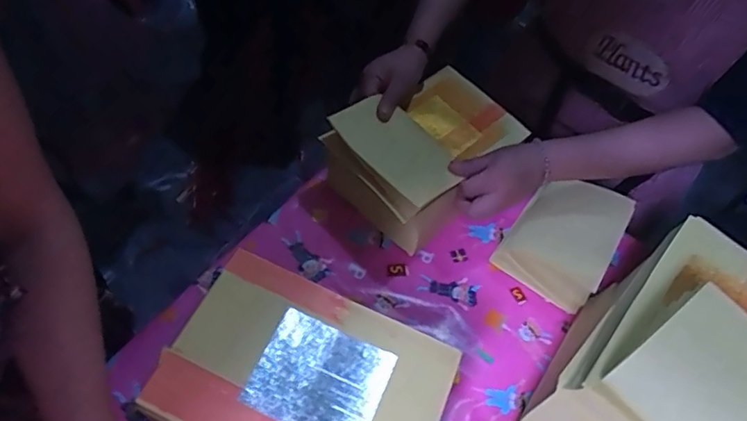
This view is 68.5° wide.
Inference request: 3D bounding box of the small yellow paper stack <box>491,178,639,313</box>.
[{"bbox_3d":[0.241,0.028,0.696,0.122,0.076,0.157,29,58,19],"label":"small yellow paper stack"}]

